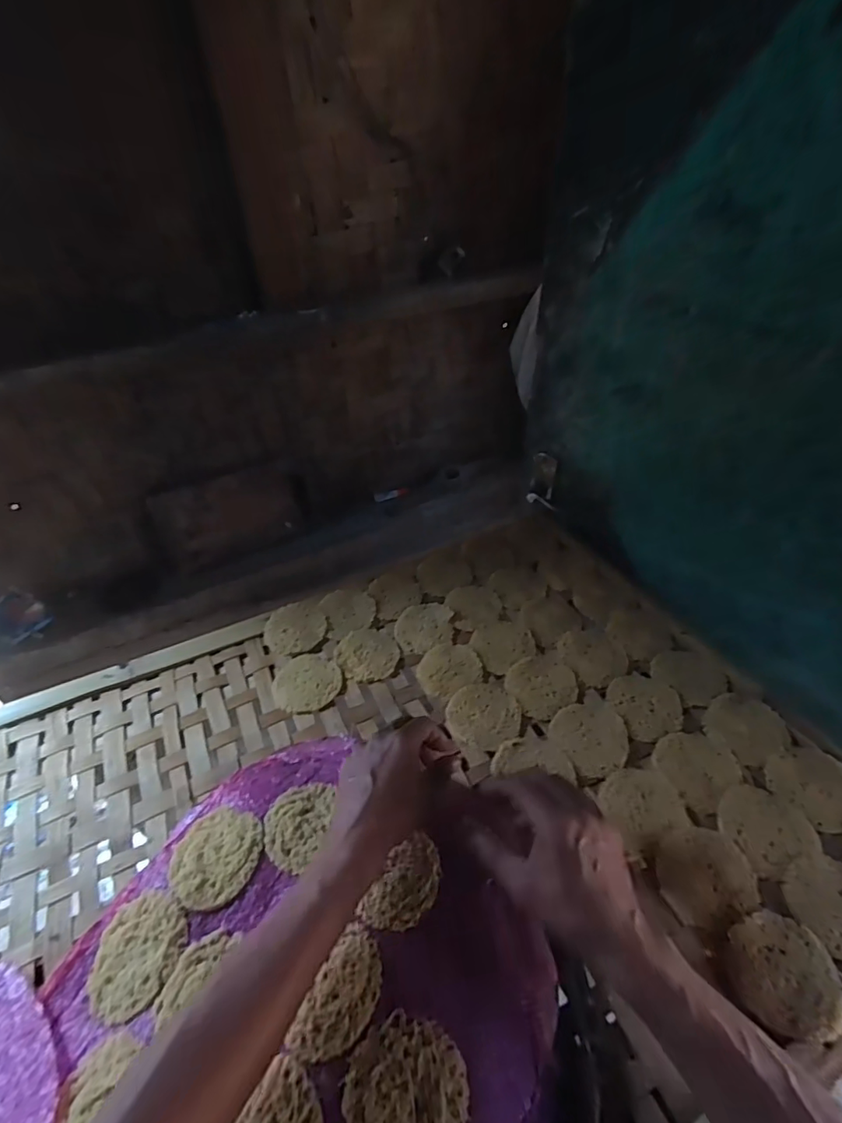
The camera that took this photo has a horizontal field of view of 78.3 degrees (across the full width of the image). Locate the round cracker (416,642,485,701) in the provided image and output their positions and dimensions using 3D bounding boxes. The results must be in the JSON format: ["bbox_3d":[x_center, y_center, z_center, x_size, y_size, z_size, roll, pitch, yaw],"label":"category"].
[{"bbox_3d":[0.033,0.128,0.627,0.076,0.006,0.070,-3,40,3],"label":"round cracker"}]

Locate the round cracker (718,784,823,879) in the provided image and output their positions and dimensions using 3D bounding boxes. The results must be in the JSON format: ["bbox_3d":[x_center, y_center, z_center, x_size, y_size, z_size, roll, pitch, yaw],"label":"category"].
[{"bbox_3d":[0.318,0.242,0.477,0.077,0.009,0.071,-3,40,3],"label":"round cracker"}]

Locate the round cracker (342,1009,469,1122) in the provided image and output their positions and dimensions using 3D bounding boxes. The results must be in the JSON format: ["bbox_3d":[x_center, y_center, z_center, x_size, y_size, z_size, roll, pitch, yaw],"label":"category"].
[{"bbox_3d":[-0.010,0.339,0.328,0.076,0.010,0.075,-2,43,2],"label":"round cracker"}]

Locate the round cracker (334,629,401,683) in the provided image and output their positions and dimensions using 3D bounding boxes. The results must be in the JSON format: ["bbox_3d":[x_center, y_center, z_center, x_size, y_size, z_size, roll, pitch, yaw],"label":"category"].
[{"bbox_3d":[-0.067,0.117,0.654,0.074,0.008,0.080,-3,40,3],"label":"round cracker"}]

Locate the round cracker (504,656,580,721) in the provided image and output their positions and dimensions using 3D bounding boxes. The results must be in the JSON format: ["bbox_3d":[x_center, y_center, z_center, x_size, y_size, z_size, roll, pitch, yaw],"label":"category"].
[{"bbox_3d":[0.142,0.141,0.602,0.076,0.007,0.072,-3,40,3],"label":"round cracker"}]

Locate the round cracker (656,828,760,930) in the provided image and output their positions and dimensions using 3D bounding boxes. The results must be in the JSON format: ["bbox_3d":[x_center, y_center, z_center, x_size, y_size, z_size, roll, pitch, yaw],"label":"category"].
[{"bbox_3d":[0.247,0.274,0.451,0.081,0.007,0.071,-18,42,-14],"label":"round cracker"}]

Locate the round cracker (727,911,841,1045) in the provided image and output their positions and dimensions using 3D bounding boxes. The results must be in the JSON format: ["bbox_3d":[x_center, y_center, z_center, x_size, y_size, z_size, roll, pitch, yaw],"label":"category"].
[{"bbox_3d":[0.280,0.314,0.395,0.075,0.004,0.075,-3,40,3],"label":"round cracker"}]

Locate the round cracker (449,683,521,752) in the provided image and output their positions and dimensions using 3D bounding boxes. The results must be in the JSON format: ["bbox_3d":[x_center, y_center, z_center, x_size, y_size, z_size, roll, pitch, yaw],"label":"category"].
[{"bbox_3d":[0.072,0.172,0.580,0.076,0.007,0.078,2,44,-2],"label":"round cracker"}]

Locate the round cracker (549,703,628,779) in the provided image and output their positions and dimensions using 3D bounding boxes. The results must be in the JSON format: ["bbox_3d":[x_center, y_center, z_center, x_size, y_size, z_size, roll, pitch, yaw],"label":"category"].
[{"bbox_3d":[0.183,0.187,0.553,0.075,0.007,0.080,-3,40,3],"label":"round cracker"}]

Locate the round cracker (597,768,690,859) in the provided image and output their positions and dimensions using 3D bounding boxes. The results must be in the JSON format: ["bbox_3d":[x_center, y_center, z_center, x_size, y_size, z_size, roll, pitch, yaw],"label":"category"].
[{"bbox_3d":[0.214,0.233,0.495,0.069,0.010,0.070,-3,40,3],"label":"round cracker"}]

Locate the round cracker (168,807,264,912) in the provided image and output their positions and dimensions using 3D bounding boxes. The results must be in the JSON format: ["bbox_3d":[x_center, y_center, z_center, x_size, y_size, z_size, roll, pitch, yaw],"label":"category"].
[{"bbox_3d":[-0.179,0.252,0.450,0.083,0.013,0.075,32,53,32],"label":"round cracker"}]

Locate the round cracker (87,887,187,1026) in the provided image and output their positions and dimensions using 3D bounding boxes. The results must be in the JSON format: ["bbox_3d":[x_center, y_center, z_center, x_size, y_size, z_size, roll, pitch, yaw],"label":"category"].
[{"bbox_3d":[-0.224,0.304,0.404,0.071,0.006,0.076,-8,48,9],"label":"round cracker"}]

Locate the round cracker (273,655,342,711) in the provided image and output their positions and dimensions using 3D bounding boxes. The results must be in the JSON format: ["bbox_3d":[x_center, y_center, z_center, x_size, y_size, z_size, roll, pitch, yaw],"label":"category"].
[{"bbox_3d":[-0.139,0.145,0.626,0.076,0.010,0.083,-3,40,3],"label":"round cracker"}]

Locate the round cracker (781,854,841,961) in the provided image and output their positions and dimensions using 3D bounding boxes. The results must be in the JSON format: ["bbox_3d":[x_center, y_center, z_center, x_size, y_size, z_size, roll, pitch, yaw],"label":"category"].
[{"bbox_3d":[0.348,0.284,0.424,0.073,0.012,0.077,-3,40,3],"label":"round cracker"}]

